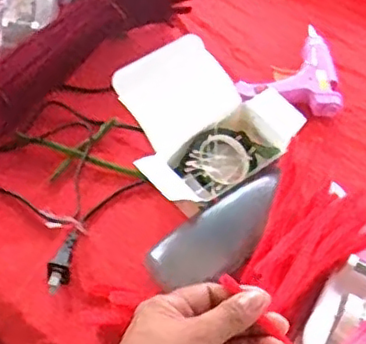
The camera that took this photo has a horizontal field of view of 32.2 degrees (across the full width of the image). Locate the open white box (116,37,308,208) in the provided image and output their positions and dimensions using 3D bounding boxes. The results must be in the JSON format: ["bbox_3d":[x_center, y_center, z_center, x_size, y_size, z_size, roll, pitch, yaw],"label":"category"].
[{"bbox_3d":[0.018,-0.045,0.583,0.162,0.072,0.135,-31,64,-22],"label":"open white box"}]

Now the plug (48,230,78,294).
[{"bbox_3d":[-0.097,0.071,0.520,0.015,0.022,0.054,10,56,2],"label":"plug"}]

